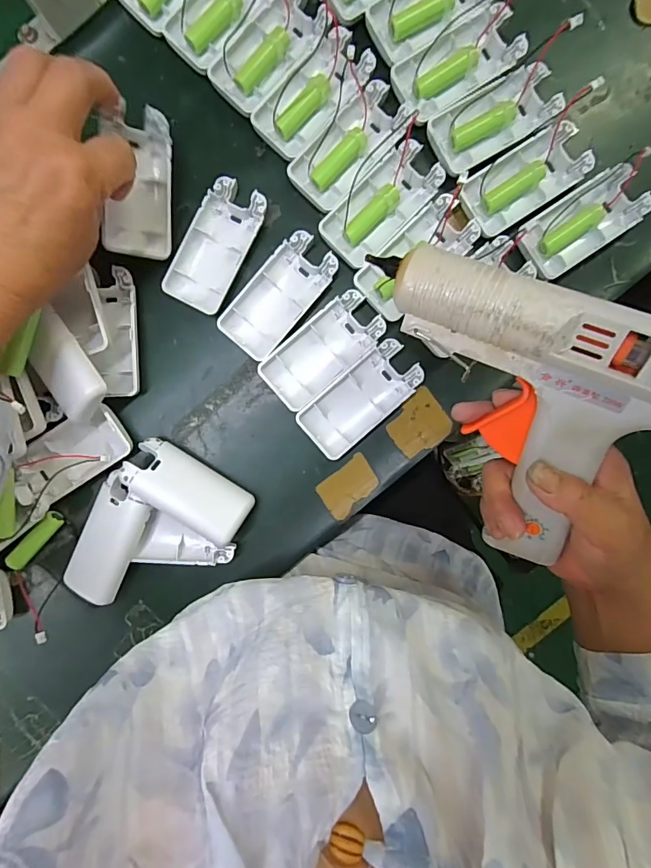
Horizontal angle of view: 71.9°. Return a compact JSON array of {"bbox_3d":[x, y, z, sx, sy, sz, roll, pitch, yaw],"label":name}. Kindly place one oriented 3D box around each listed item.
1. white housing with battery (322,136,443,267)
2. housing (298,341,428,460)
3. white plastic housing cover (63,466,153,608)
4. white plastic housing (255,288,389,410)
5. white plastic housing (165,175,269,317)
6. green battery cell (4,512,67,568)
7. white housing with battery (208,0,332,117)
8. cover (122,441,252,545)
[{"bbox_3d":[0.041,-0.168,0.330,0.091,0.015,0.041,-44,92,1],"label":"white housing with battery"},{"bbox_3d":[0.026,-0.026,0.338,0.093,0.015,0.044,-41,92,1],"label":"housing"},{"bbox_3d":[-0.161,0.077,0.336,0.043,0.022,0.089,23,91,-1],"label":"white plastic housing cover"},{"bbox_3d":[-0.001,-0.061,0.336,0.093,0.011,0.046,-39,92,1],"label":"white plastic housing"},{"bbox_3d":[-0.081,-0.138,0.333,0.046,0.011,0.093,28,91,-1],"label":"white plastic housing"},{"bbox_3d":[-0.224,0.082,0.348,0.014,0.013,0.052,43,91,-2],"label":"green battery cell"},{"bbox_3d":[-0.042,-0.280,0.326,0.051,0.013,0.093,41,91,-2],"label":"white housing with battery"},{"bbox_3d":[-0.102,0.041,0.331,0.093,0.013,0.044,34,67,-5],"label":"cover"}]

